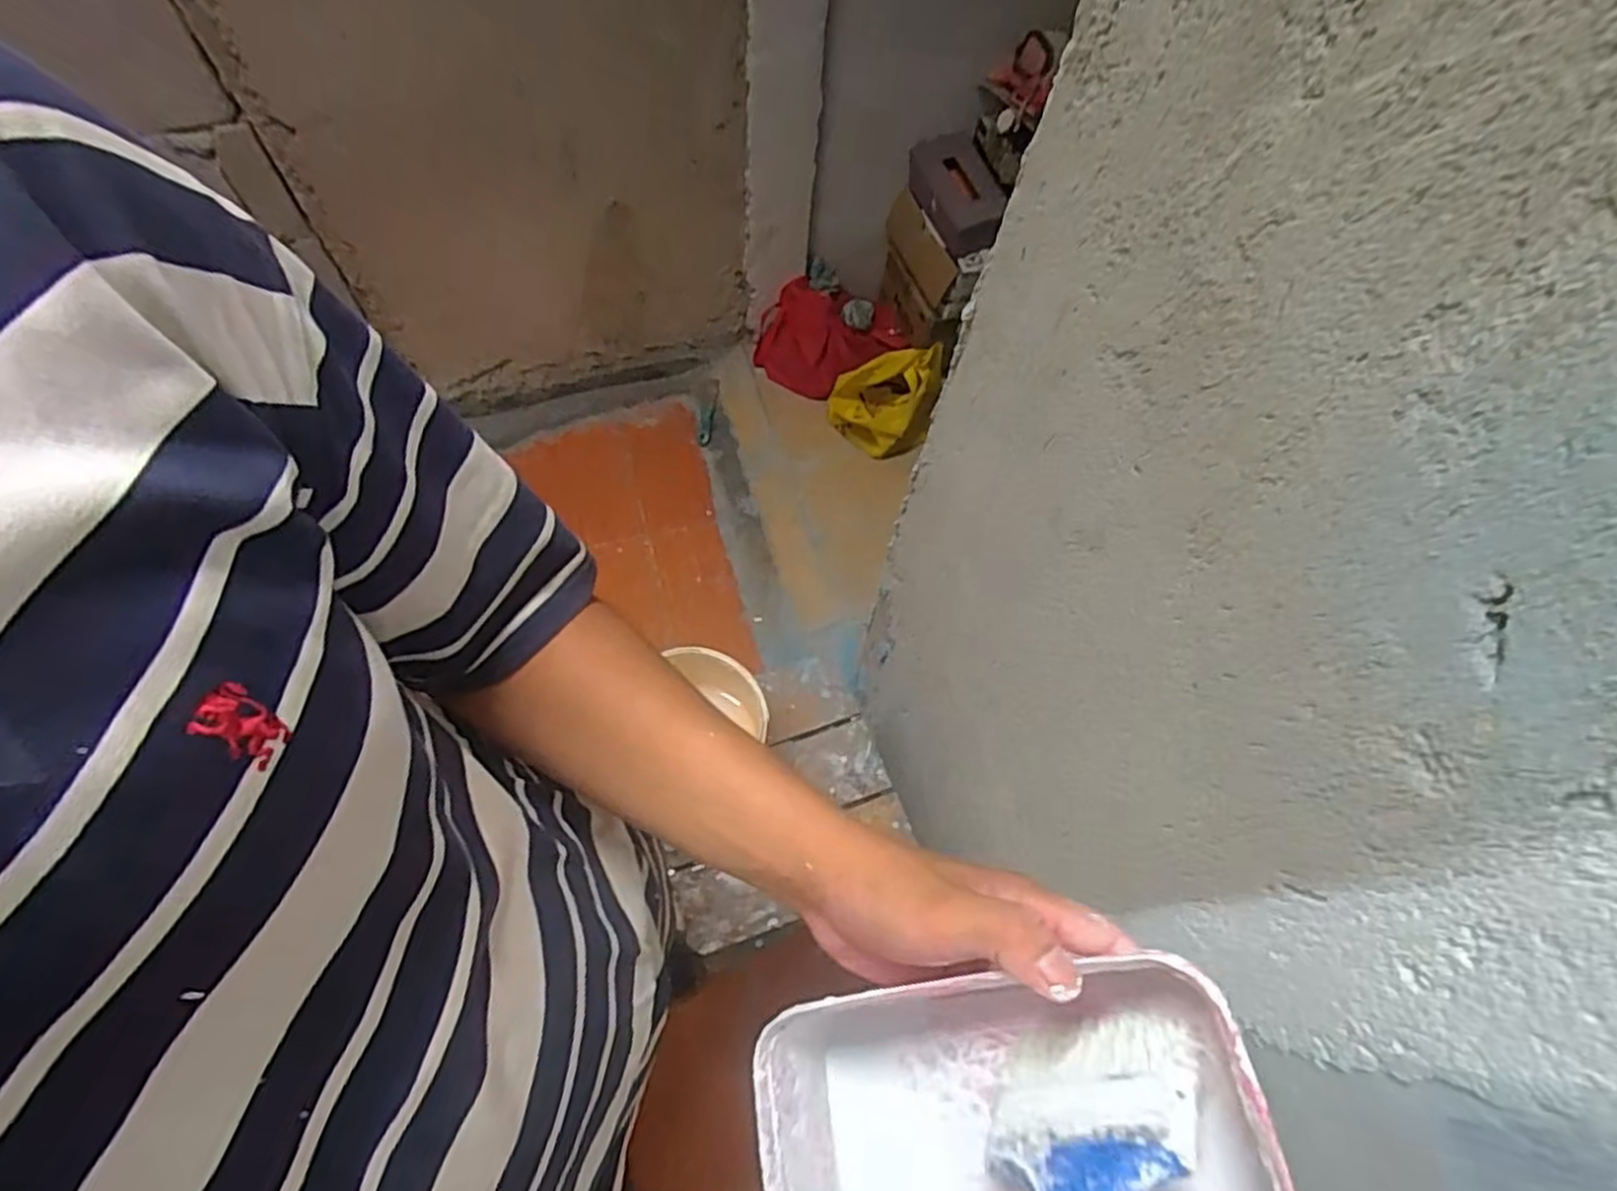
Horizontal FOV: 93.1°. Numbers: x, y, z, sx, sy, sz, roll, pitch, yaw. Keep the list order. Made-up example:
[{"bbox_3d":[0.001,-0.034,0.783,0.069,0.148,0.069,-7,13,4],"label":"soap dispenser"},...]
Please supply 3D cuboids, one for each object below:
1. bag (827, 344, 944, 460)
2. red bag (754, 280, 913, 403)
[{"bbox_3d":[0.167,-0.438,1.723,0.241,0.173,0.198,15,65,5],"label":"bag"},{"bbox_3d":[0.051,-0.601,1.804,0.331,0.141,0.216,13,65,4],"label":"red bag"}]

